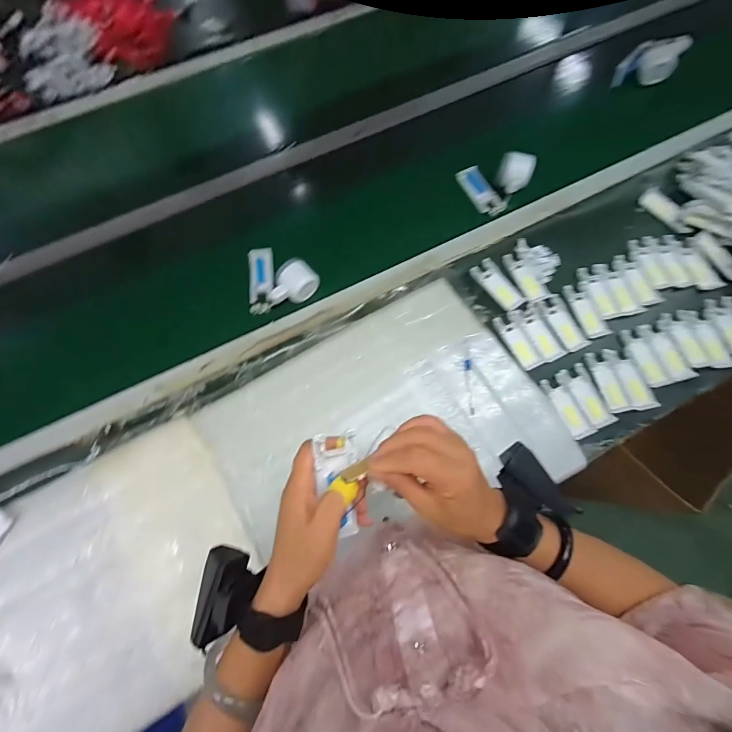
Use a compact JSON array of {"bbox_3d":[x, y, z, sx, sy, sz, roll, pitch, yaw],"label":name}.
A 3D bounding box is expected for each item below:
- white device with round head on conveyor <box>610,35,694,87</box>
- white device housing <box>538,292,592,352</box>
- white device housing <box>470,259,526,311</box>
[{"bbox_3d":[0.607,-0.649,0.782,0.100,0.069,0.098,0,73,0],"label":"white device with round head on conveyor"},{"bbox_3d":[0.348,-0.075,0.645,0.042,0.010,0.103,-26,75,-10],"label":"white device housing"},{"bbox_3d":[0.242,-0.148,0.671,0.043,0.012,0.107,-36,77,-12],"label":"white device housing"}]

